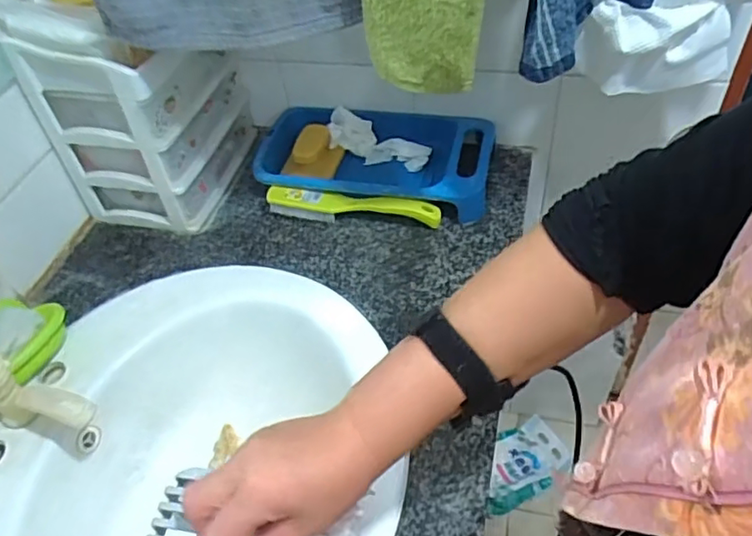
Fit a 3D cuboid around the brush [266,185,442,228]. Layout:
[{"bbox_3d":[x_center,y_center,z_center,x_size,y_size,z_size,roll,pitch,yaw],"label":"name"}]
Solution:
[{"bbox_3d":[-0.032,-0.077,0.800,0.231,0.038,0.029,7,48,13],"label":"brush"}]

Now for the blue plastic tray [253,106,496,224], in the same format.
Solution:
[{"bbox_3d":[-0.004,-0.160,0.859,0.327,0.058,0.183,8,48,13],"label":"blue plastic tray"}]

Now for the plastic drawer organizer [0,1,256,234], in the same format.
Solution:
[{"bbox_3d":[-0.300,-0.231,0.793,0.173,0.277,0.219,6,48,12],"label":"plastic drawer organizer"}]

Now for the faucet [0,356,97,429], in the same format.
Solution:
[{"bbox_3d":[-0.331,0.139,0.597,0.127,0.113,0.041,12,49,17],"label":"faucet"}]

